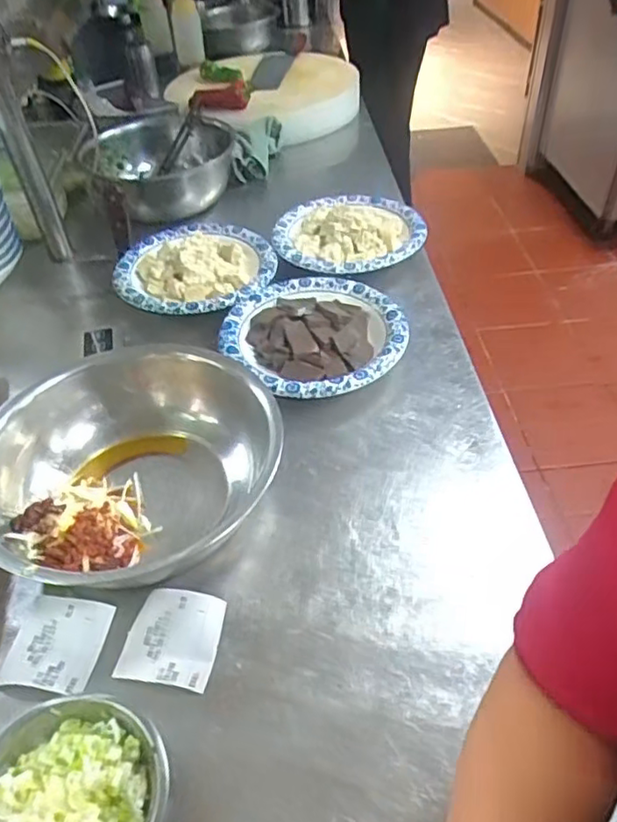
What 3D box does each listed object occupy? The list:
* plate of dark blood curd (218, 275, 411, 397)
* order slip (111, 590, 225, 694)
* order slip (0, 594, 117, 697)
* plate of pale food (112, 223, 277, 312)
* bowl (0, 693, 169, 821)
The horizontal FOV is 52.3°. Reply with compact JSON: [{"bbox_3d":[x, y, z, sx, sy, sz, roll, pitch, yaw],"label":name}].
[{"bbox_3d":[0.010,-0.091,0.755,0.206,0.042,0.216,-2,44,2],"label":"plate of dark blood curd"},{"bbox_3d":[-0.110,0.182,0.509,0.074,0.011,0.074,5,45,9],"label":"order slip"},{"bbox_3d":[-0.204,0.188,0.511,0.076,0.009,0.076,4,45,8],"label":"order slip"},{"bbox_3d":[-0.154,-0.204,0.856,0.211,0.044,0.203,-2,44,2],"label":"plate of pale food"},{"bbox_3d":[-0.157,0.257,0.414,0.125,0.042,0.123,-2,44,2],"label":"bowl"}]

